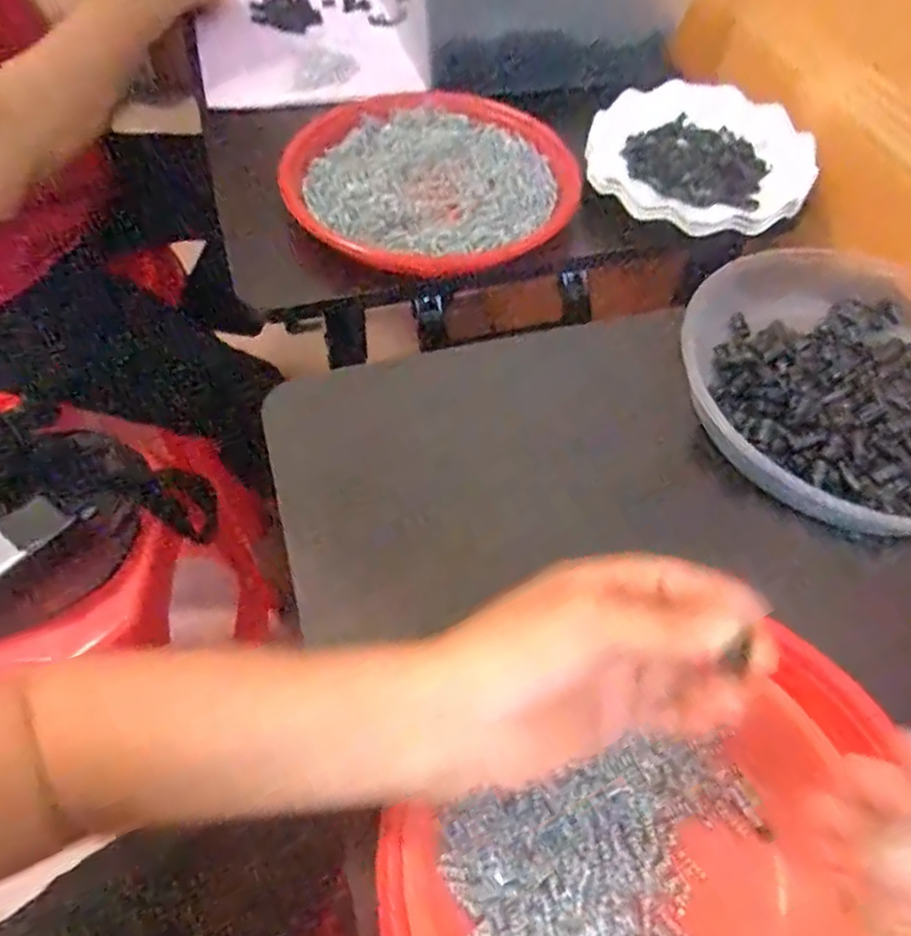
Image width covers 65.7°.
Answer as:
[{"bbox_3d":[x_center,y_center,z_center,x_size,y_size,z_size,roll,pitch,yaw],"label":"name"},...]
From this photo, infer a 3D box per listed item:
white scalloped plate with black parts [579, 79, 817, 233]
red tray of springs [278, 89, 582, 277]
[{"bbox_3d":[0.209,-0.270,0.602,0.182,0.025,0.175,1,55,-2],"label":"white scalloped plate with black parts"},{"bbox_3d":[-0.013,-0.254,0.596,0.227,0.021,0.248,15,55,8],"label":"red tray of springs"}]

